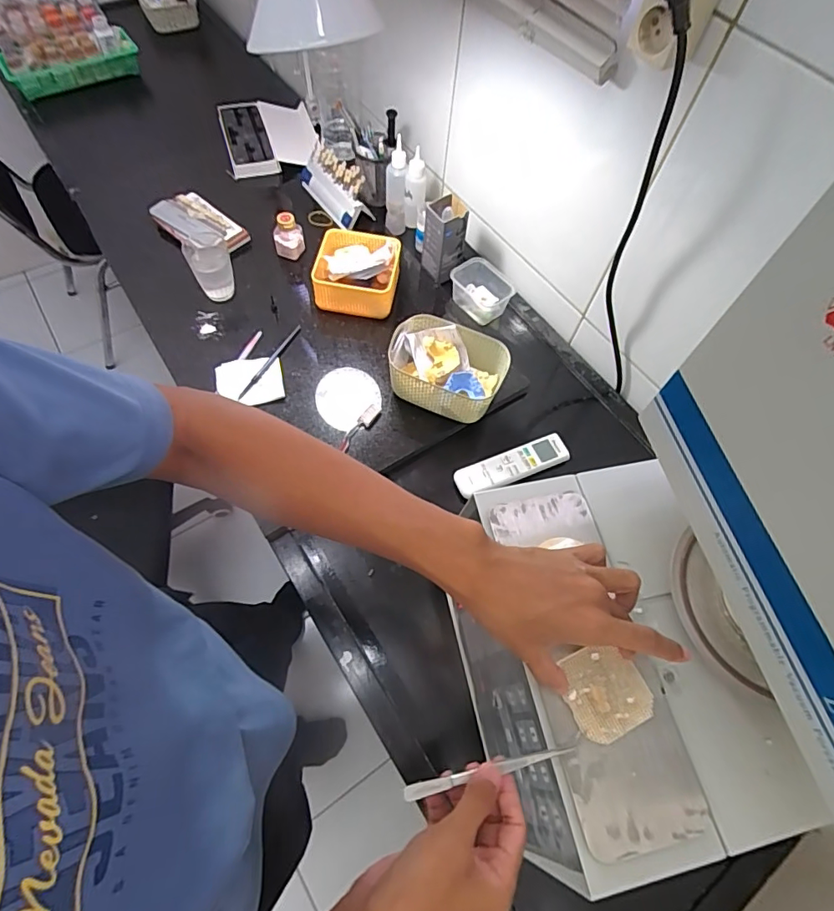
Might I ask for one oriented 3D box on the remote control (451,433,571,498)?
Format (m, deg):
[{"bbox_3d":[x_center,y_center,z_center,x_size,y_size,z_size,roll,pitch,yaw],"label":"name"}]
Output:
[{"bbox_3d":[0.144,0.017,0.756,0.177,0.023,0.048,-19,65,-13],"label":"remote control"}]

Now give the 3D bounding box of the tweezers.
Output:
[{"bbox_3d":[0.060,0.234,0.375,0.141,0.013,0.011,-8,63,-11],"label":"tweezers"}]

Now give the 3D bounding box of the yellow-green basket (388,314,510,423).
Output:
[{"bbox_3d":[0.046,-0.129,0.769,0.172,0.080,0.121,21,63,7],"label":"yellow-green basket"}]

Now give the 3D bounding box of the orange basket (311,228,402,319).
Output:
[{"bbox_3d":[-0.102,-0.323,0.864,0.139,0.065,0.136,8,62,1],"label":"orange basket"}]

